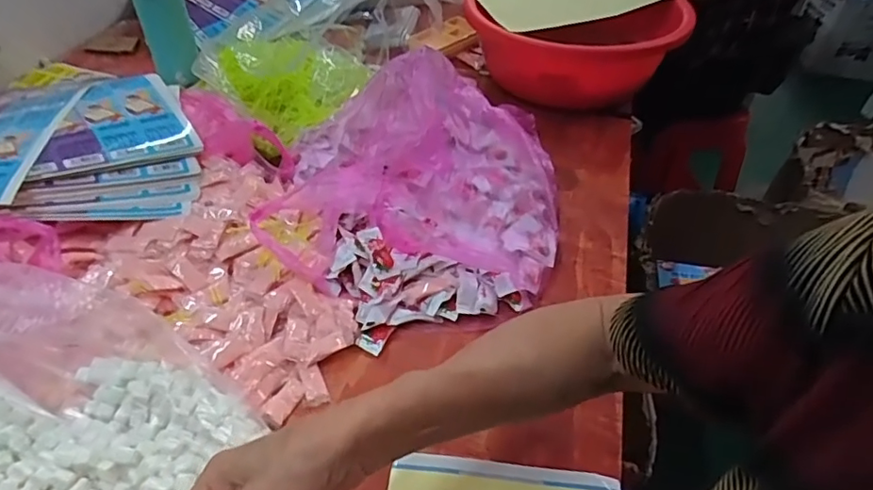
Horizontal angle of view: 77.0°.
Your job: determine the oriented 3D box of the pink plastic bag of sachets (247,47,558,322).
[{"bbox_3d":[-0.012,-0.078,0.610,0.301,0.095,0.369,10,46,8],"label":"pink plastic bag of sachets"}]

